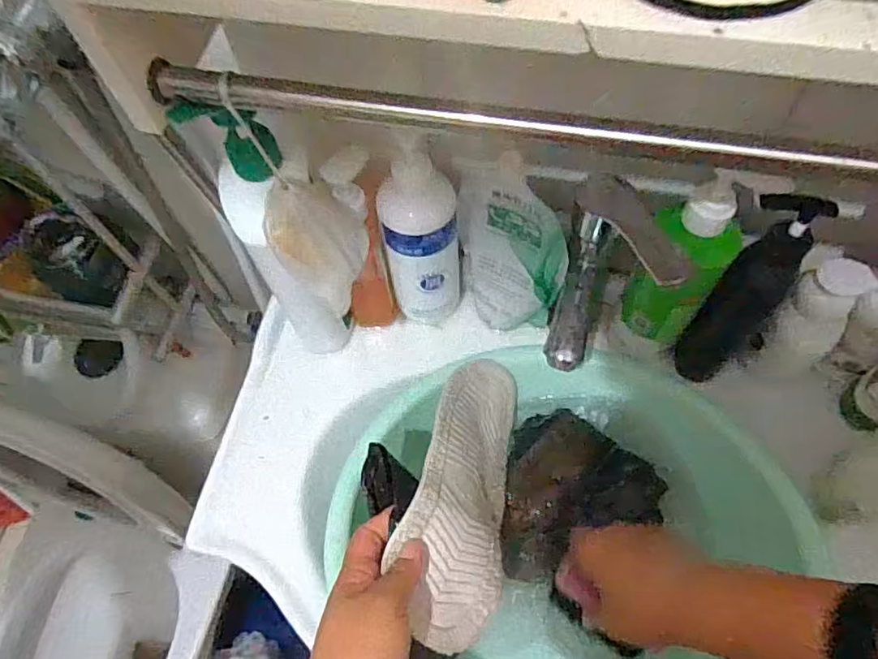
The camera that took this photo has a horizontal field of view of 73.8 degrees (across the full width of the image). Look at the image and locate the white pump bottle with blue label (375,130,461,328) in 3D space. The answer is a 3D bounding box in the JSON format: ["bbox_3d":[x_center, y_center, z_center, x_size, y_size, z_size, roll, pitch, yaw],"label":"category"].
[{"bbox_3d":[-0.014,-0.069,0.503,0.060,0.205,0.051,-5,63,1],"label":"white pump bottle with blue label"}]

